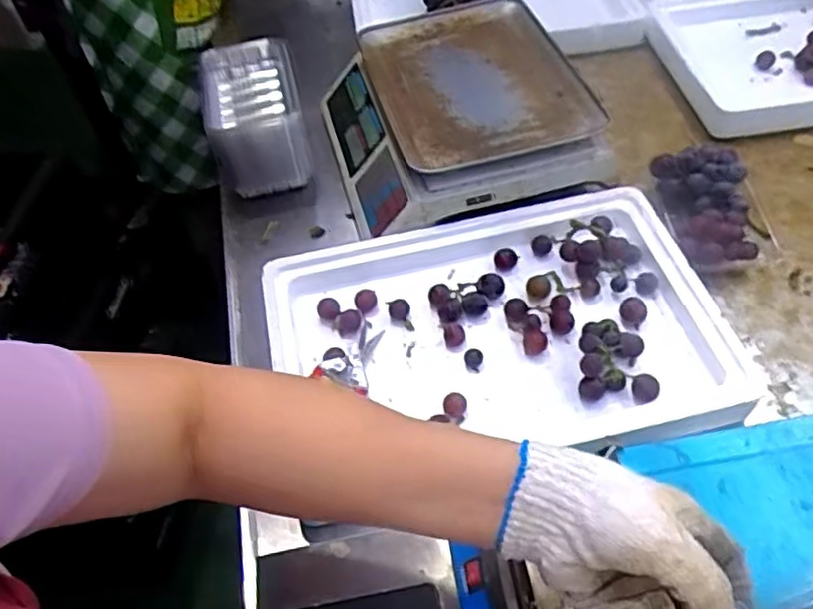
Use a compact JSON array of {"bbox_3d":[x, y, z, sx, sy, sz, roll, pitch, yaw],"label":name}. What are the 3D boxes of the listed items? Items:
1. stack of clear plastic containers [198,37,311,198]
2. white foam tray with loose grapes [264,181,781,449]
[{"bbox_3d":[-0.201,-0.252,0.928,0.120,0.127,0.194,-14,51,-5],"label":"stack of clear plastic containers"},{"bbox_3d":[0.086,0.032,0.714,0.445,0.054,0.302,-12,51,-3],"label":"white foam tray with loose grapes"}]

